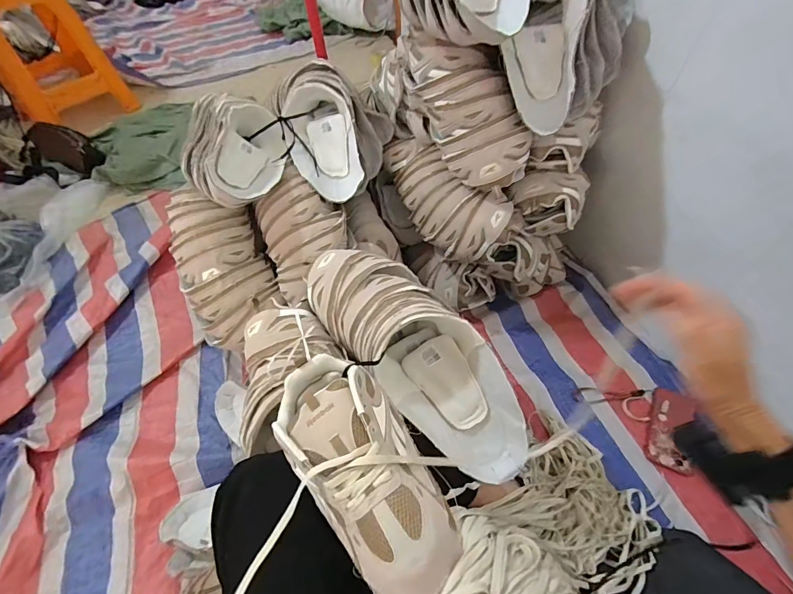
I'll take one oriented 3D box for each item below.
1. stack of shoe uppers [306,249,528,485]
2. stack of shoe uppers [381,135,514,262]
[{"bbox_3d":[0.033,0.069,0.558,0.167,0.136,0.412,-40,80,-25],"label":"stack of shoe uppers"},{"bbox_3d":[0.096,-0.222,0.810,0.143,0.115,0.328,-22,56,-13],"label":"stack of shoe uppers"}]

